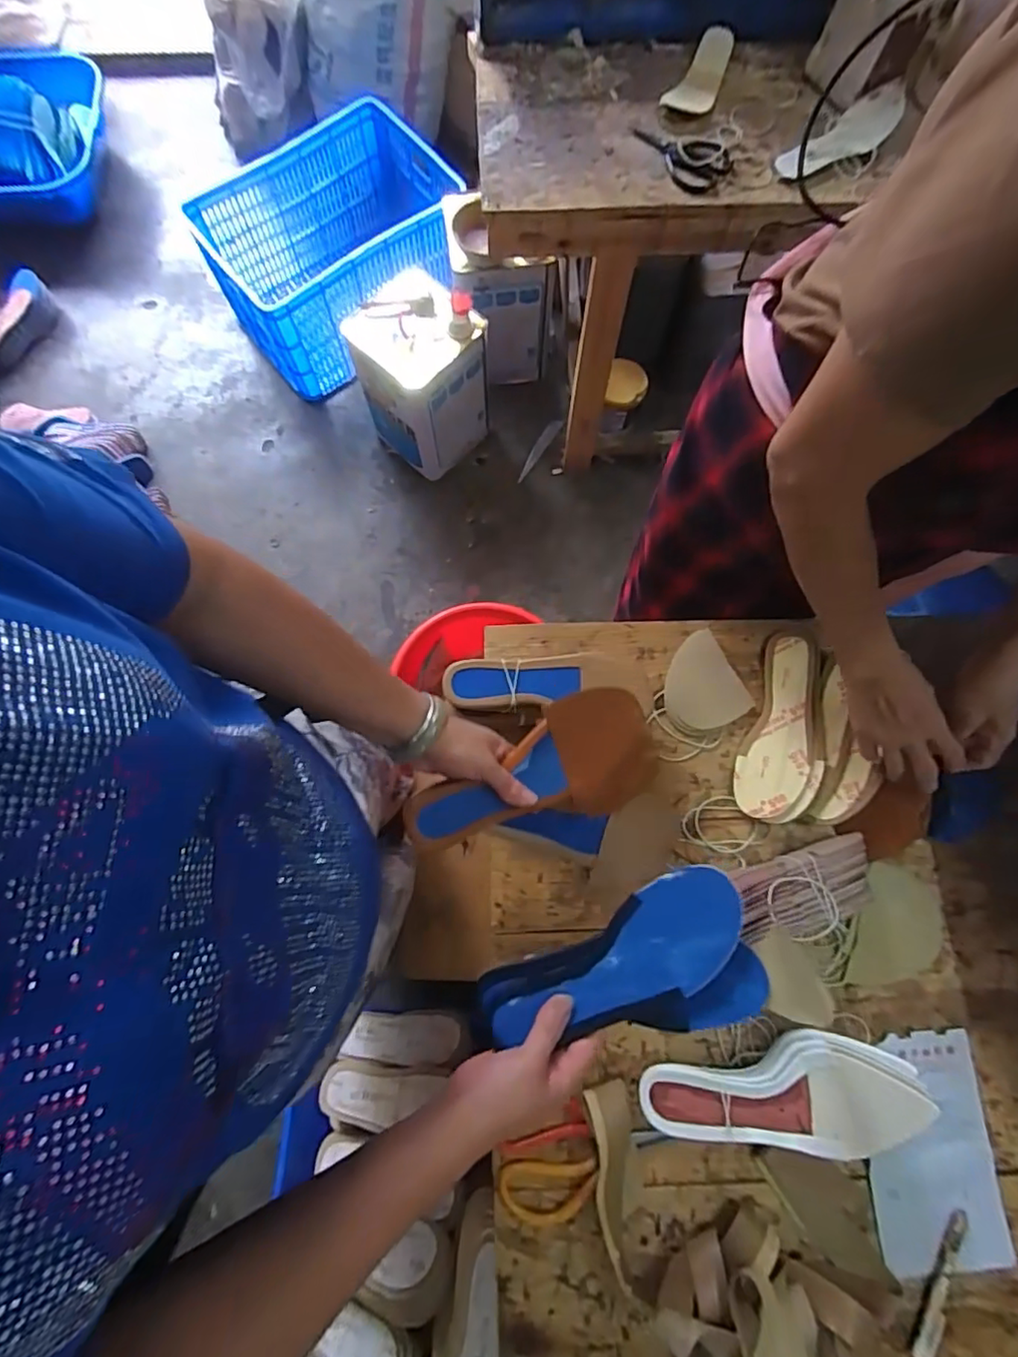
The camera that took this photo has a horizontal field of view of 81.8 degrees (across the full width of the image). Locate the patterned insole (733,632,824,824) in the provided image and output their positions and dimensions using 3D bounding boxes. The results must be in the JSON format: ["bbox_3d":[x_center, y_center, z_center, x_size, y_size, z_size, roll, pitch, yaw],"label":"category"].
[{"bbox_3d":[0.327,0.056,0.691,0.084,0.018,0.225,15,77,24],"label":"patterned insole"}]

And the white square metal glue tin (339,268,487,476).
[{"bbox_3d":[-0.214,-0.724,1.438,0.279,0.397,0.232,40,79,10],"label":"white square metal glue tin"}]

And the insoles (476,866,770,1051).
[{"bbox_3d":[0.077,0.234,0.466,0.229,0.036,0.104,-25,76,19],"label":"insoles"}]

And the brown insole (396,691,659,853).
[{"bbox_3d":[0.019,0.083,0.565,0.237,0.025,0.117,-10,92,-2],"label":"brown insole"}]

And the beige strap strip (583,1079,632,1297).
[{"bbox_3d":[0.106,0.495,0.581,0.042,0.034,0.158,-5,76,-3],"label":"beige strap strip"}]

